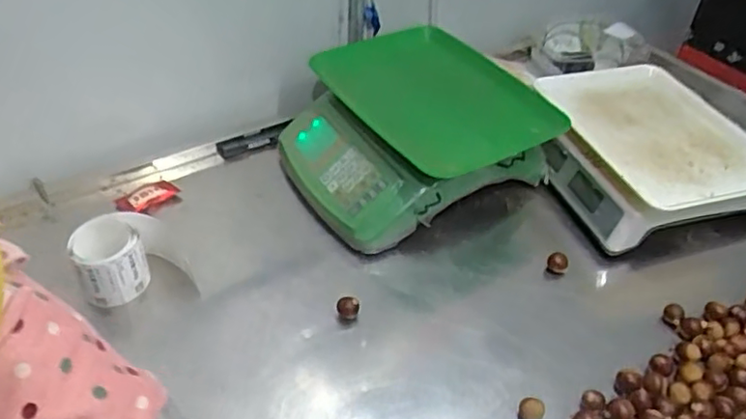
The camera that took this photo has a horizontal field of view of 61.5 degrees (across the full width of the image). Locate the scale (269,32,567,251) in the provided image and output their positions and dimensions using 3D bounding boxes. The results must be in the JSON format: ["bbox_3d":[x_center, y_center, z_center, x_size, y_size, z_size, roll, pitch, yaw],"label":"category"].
[{"bbox_3d":[0.048,-0.103,0.821,0.301,0.144,0.263,-16,45,-21],"label":"scale"}]

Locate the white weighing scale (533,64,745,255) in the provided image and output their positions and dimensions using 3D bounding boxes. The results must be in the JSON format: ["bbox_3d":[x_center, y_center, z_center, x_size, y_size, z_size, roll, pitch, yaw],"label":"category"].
[{"bbox_3d":[0.362,-0.077,0.836,0.264,0.099,0.278,-9,44,-14],"label":"white weighing scale"}]

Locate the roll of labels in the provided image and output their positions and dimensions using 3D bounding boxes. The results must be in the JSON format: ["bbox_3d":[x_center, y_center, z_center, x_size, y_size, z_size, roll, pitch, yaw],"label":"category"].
[{"bbox_3d":[-0.275,0.059,0.666,0.071,0.074,0.090,-7,42,-12],"label":"roll of labels"}]

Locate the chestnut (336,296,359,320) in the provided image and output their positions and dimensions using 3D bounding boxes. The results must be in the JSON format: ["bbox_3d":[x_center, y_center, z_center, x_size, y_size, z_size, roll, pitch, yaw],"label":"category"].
[{"bbox_3d":[-0.026,0.105,0.661,0.023,0.022,0.018,0,42,-4],"label":"chestnut"}]

